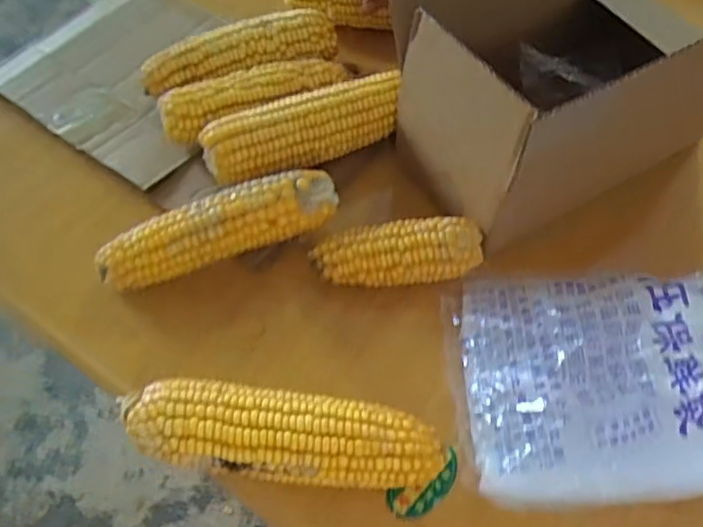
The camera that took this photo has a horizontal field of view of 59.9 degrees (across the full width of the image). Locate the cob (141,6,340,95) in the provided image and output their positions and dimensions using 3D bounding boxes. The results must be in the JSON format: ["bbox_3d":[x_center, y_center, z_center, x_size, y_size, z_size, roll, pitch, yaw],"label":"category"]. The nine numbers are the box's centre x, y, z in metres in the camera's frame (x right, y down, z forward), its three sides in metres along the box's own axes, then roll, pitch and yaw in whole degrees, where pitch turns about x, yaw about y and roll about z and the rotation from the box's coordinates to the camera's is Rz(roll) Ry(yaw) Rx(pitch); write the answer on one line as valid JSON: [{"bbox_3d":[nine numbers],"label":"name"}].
[{"bbox_3d":[-0.086,-0.165,0.469,0.148,0.031,0.038,-20,59,-13],"label":"cob"}]

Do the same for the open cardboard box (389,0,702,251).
[{"bbox_3d":[0.142,-0.130,0.411,0.205,0.115,0.141,-22,60,-14],"label":"open cardboard box"}]

